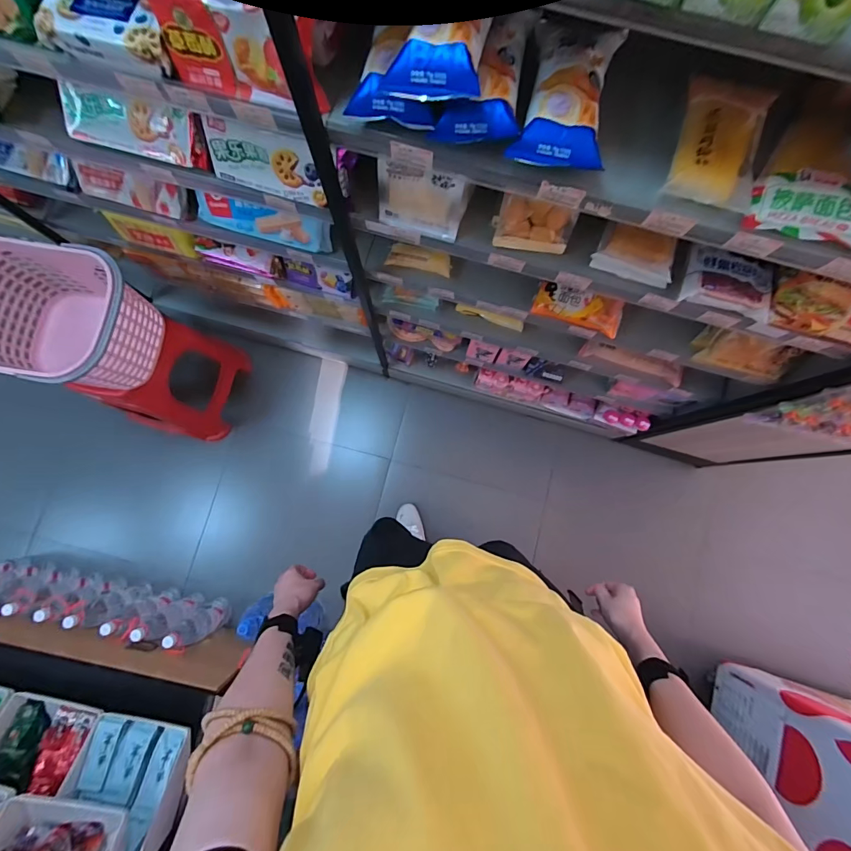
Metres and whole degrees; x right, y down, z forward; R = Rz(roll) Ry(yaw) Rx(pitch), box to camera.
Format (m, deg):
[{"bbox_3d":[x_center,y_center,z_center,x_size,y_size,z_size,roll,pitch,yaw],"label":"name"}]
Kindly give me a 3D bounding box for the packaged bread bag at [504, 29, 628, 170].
[{"bbox_3d":[0.166,-0.389,0.477,0.106,0.036,0.170,9,82,1],"label":"packaged bread bag"}]

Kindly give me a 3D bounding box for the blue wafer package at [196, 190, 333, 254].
[{"bbox_3d":[-0.335,-0.417,0.827,0.282,0.074,0.048,15,82,2],"label":"blue wafer package"}]

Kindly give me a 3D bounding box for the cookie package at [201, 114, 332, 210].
[{"bbox_3d":[-0.248,-0.433,0.663,0.194,0.097,0.050,16,54,2],"label":"cookie package"}]

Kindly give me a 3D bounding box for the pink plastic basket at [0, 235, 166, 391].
[{"bbox_3d":[-0.890,-0.261,1.011,0.370,0.251,0.322,17,82,2],"label":"pink plastic basket"}]

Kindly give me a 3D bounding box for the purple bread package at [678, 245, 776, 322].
[{"bbox_3d":[0.484,-0.228,0.653,0.136,0.036,0.082,15,82,2],"label":"purple bread package"}]

